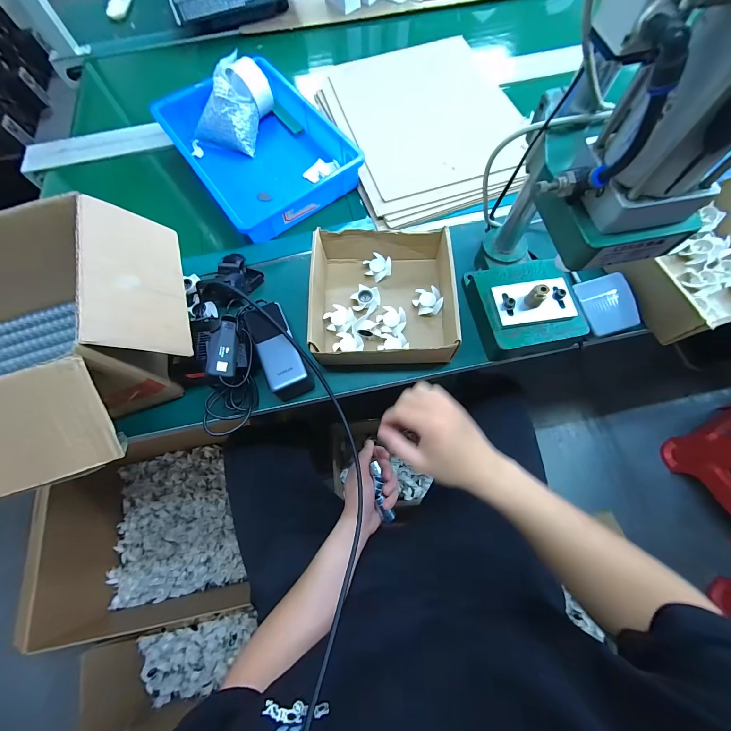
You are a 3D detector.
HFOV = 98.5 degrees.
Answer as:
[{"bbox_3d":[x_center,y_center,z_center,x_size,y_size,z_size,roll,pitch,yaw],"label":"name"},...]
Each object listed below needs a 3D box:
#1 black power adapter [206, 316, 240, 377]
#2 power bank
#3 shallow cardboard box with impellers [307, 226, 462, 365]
[{"bbox_3d":[-0.178,-0.022,0.399,0.034,0.025,0.074,14,73,-36],"label":"black power adapter"},{"bbox_3d":[-0.122,-0.024,0.445,0.055,0.046,0.138,-24,70,-6],"label":"power bank"},{"bbox_3d":[0.025,-0.104,0.459,0.199,0.066,0.204,1,69,3],"label":"shallow cardboard box with impellers"}]

